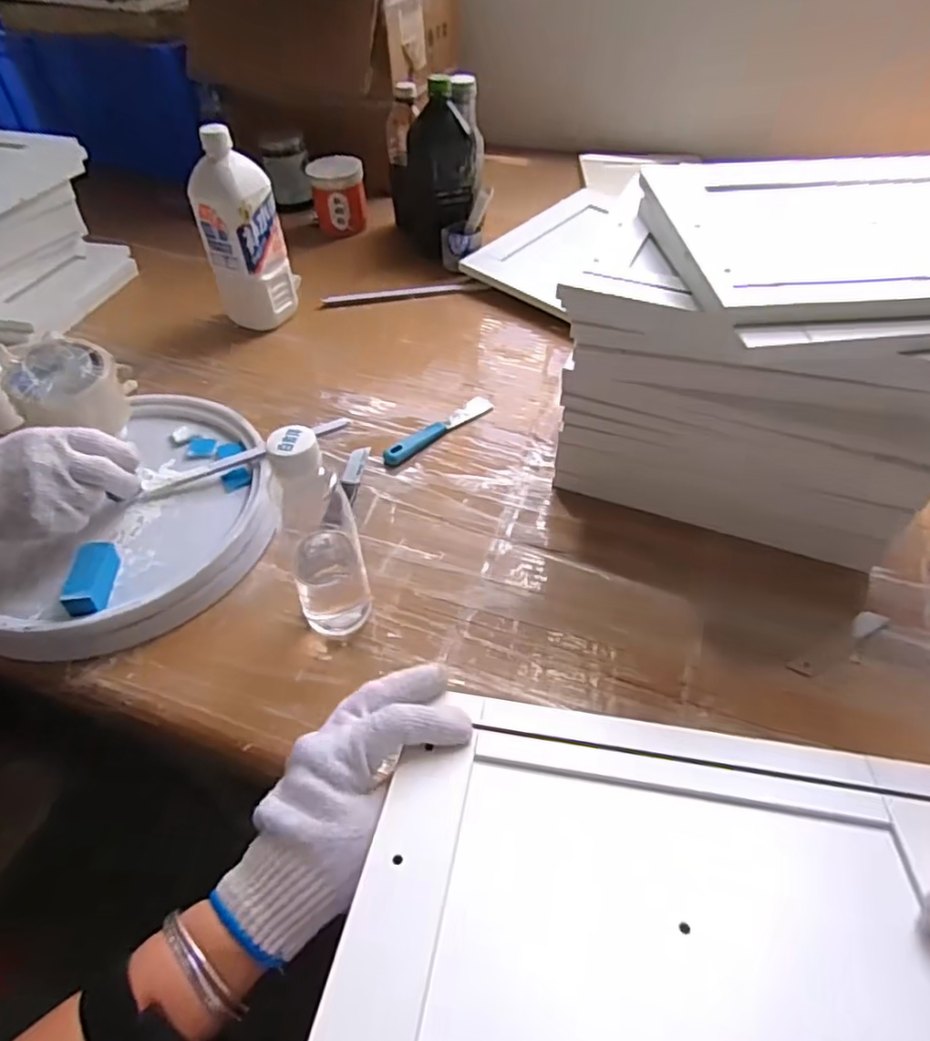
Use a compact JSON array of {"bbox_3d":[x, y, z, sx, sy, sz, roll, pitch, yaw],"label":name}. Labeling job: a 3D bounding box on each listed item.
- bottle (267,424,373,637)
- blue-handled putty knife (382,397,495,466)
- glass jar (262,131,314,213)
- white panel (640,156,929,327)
[{"bbox_3d":[-0.104,0.019,0.464,0.056,0.188,0.043,-17,49,-13],"label":"bottle"},{"bbox_3d":[-0.029,-0.099,0.680,0.143,0.015,0.024,-35,55,-27],"label":"blue-handled putty knife"},{"bbox_3d":[-0.283,-0.559,1.033,0.072,0.100,0.069,-13,48,-10],"label":"glass jar"},{"bbox_3d":[0.292,-0.209,0.455,0.295,0.022,0.230,-2,47,0],"label":"white panel"}]

